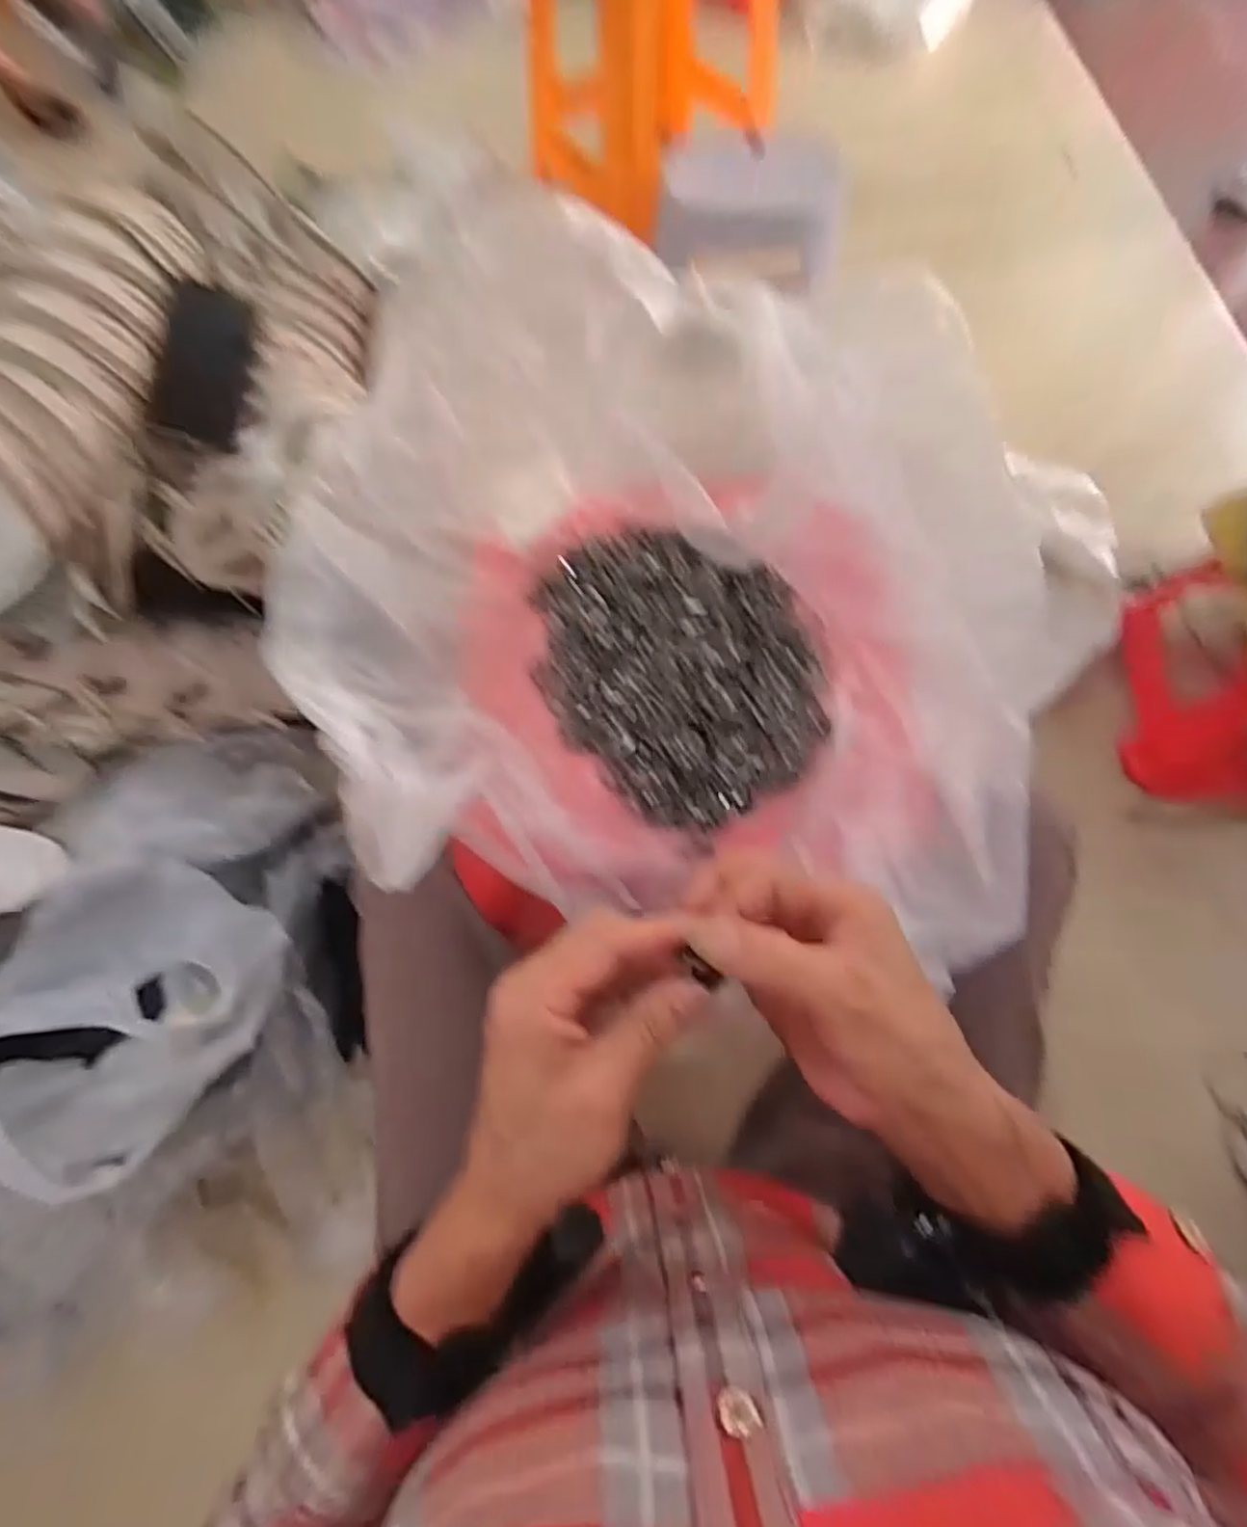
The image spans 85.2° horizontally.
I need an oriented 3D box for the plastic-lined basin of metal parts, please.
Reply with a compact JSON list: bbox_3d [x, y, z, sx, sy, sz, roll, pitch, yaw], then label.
[{"bbox_3d":[0.027,-0.095,0.385,0.388,0.154,0.375,8,68,6],"label":"plastic-lined basin of metal parts"}]

